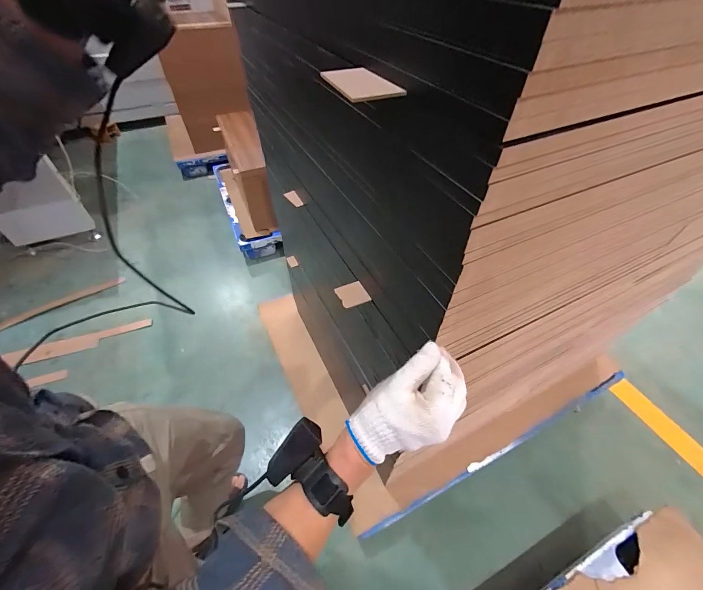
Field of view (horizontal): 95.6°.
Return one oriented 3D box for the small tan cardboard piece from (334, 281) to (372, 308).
[{"bbox_3d":[0.002,-0.001,0.516,0.044,0.008,0.046,-20,52,-16],"label":"small tan cardboard piece"}]

